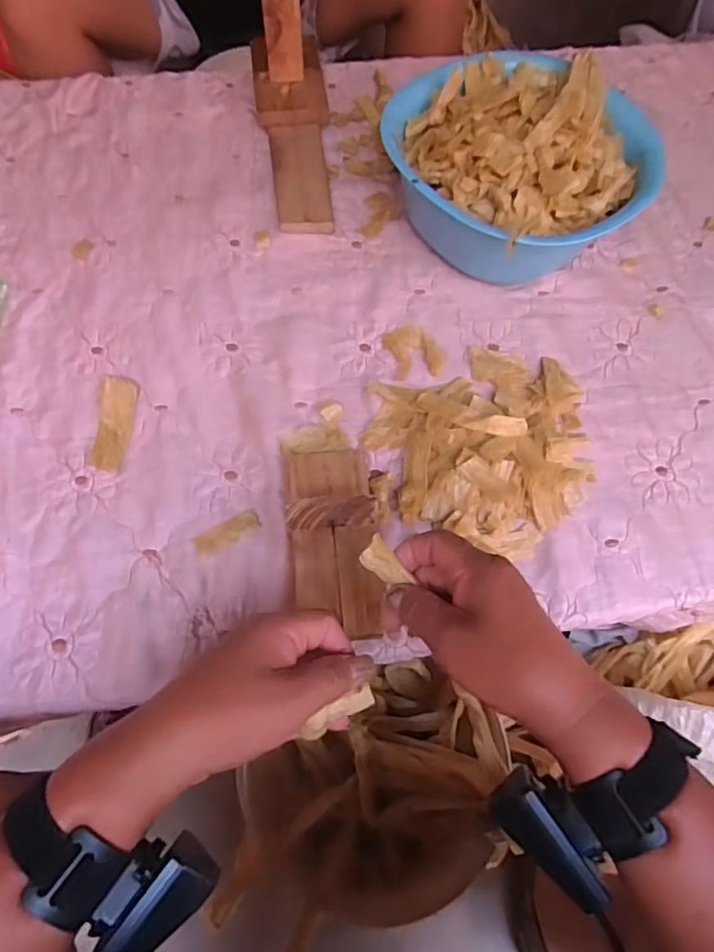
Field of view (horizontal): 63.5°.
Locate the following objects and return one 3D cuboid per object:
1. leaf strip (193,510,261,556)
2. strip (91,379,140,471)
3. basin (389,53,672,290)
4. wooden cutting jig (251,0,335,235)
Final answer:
[{"bbox_3d":[-0.112,0.050,0.503,0.059,0.004,0.021,-27,68,-21],"label":"leaf strip"},{"bbox_3d":[-0.224,-0.049,0.537,0.030,0.007,0.093,9,67,-24],"label":"strip"},{"bbox_3d":[0.168,-0.328,0.633,0.266,0.118,0.266,1,66,-2],"label":"basin"},{"bbox_3d":[-0.072,-0.412,0.664,0.085,0.100,0.279,-6,78,-5],"label":"wooden cutting jig"}]

